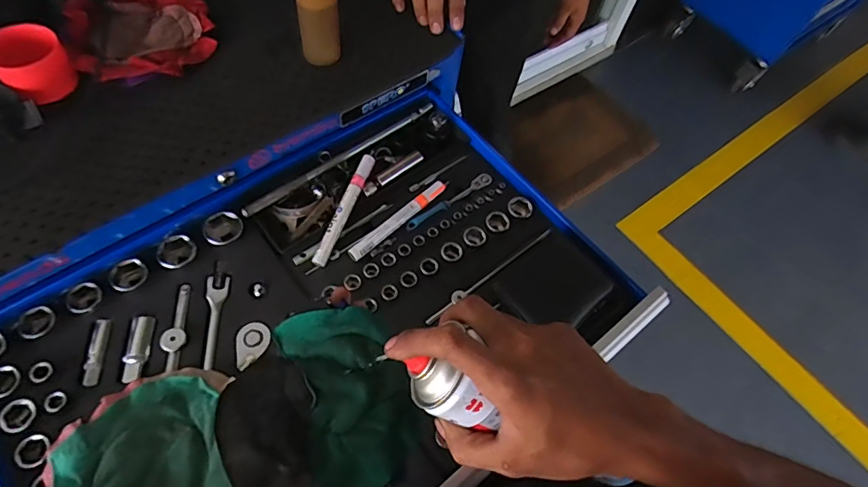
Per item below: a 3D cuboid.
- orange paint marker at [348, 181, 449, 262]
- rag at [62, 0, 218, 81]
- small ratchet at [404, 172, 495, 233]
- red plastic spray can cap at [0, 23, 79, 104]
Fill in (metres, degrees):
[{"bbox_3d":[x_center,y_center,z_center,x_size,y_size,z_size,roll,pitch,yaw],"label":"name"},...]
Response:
[{"bbox_3d":[-0.038,-0.032,0.588,0.017,0.010,0.149,42,64,15],"label":"orange paint marker"},{"bbox_3d":[-0.329,-0.247,0.570,0.142,0.033,0.144,-15,64,-15],"label":"rag"},{"bbox_3d":[0.019,-0.050,0.619,0.130,0.016,0.016,-33,70,-22],"label":"small ratchet"},{"bbox_3d":[-0.402,-0.178,0.504,0.063,0.046,0.064,3,61,-6],"label":"red plastic spray can cap"}]

